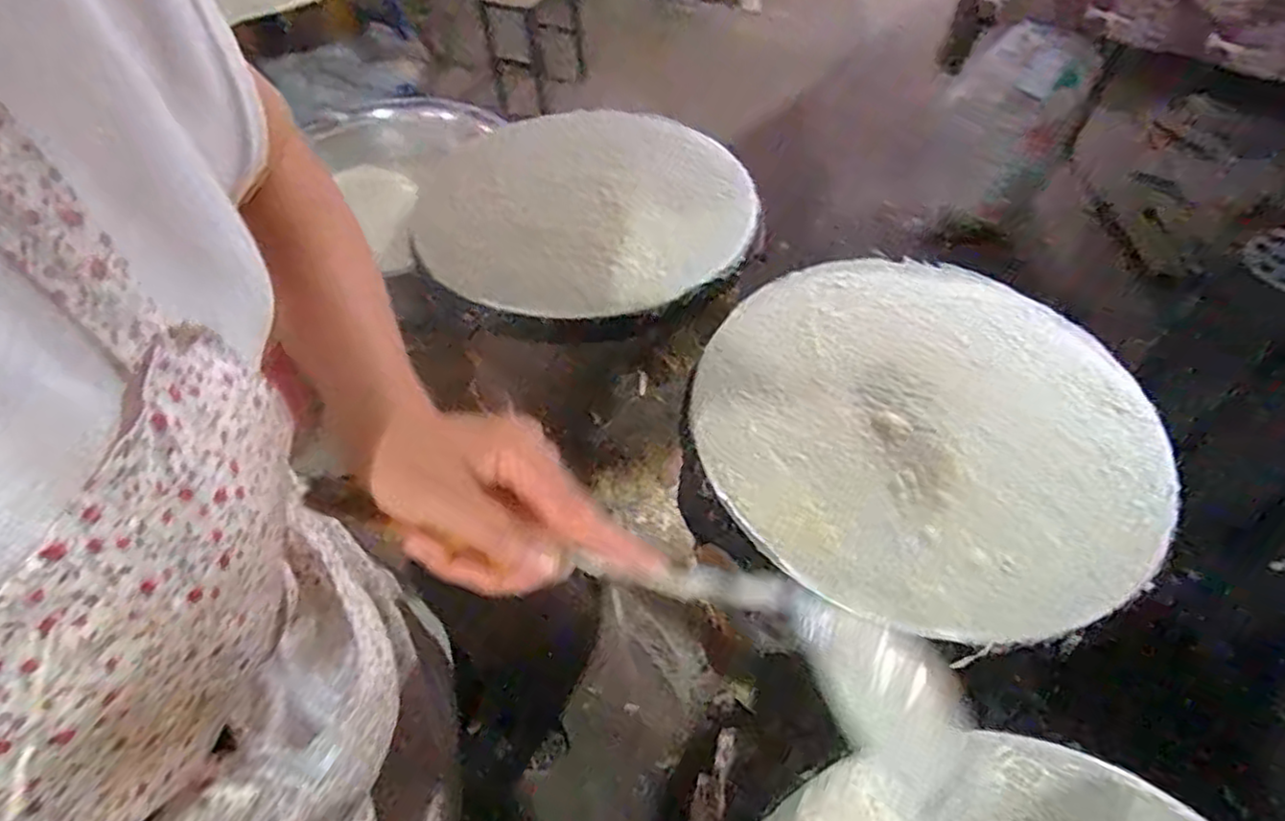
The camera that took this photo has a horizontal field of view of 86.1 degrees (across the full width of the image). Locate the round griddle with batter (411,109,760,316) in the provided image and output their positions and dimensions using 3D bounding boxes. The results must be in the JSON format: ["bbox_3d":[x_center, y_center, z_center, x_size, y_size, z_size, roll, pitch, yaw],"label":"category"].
[{"bbox_3d":[-0.068,-0.248,0.801,0.372,0.023,0.383,-1,53,2],"label":"round griddle with batter"}]

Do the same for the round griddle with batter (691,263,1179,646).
[{"bbox_3d":[0.233,0.008,0.578,0.360,0.017,0.360,-1,53,2],"label":"round griddle with batter"}]

